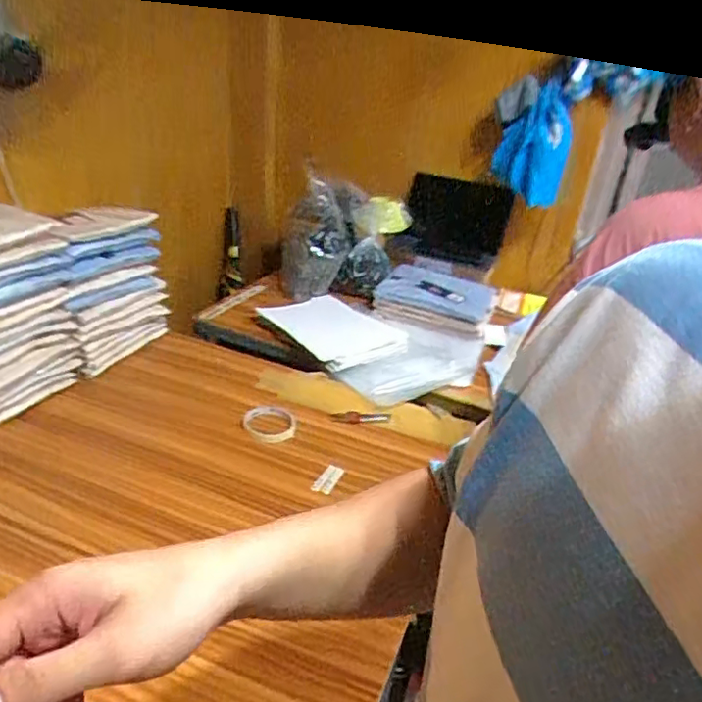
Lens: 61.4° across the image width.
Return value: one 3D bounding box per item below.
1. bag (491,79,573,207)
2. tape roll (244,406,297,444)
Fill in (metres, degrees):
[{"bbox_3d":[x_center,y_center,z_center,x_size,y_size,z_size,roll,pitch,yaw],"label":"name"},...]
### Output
[{"bbox_3d":[0.426,-0.482,1.376,0.158,0.250,0.053,15,30,13],"label":"bag"},{"bbox_3d":[-0.133,0.116,0.968,0.083,0.012,0.096,2,29,-11],"label":"tape roll"}]

